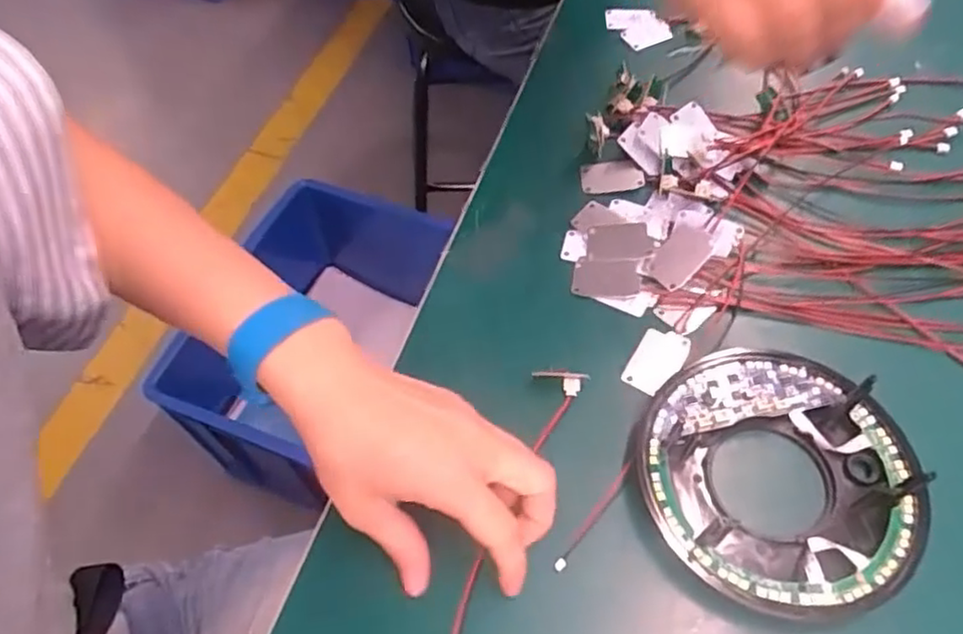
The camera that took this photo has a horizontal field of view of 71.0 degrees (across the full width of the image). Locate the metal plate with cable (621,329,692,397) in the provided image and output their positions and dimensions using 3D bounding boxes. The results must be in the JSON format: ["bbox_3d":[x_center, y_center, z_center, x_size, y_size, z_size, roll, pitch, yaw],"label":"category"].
[{"bbox_3d":[0.098,0.025,0.376,0.027,0.005,0.040,25,62,16],"label":"metal plate with cable"}]

